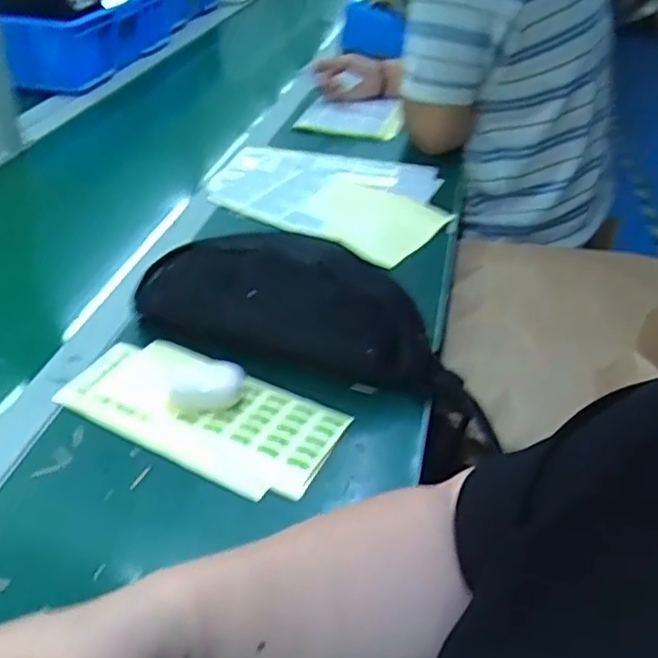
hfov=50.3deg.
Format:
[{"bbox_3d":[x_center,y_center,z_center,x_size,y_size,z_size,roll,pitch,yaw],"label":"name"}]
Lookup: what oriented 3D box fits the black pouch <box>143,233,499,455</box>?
[{"bbox_3d":[-0.014,-0.025,0.624,0.334,0.103,0.082,20,39,22],"label":"black pouch"}]

